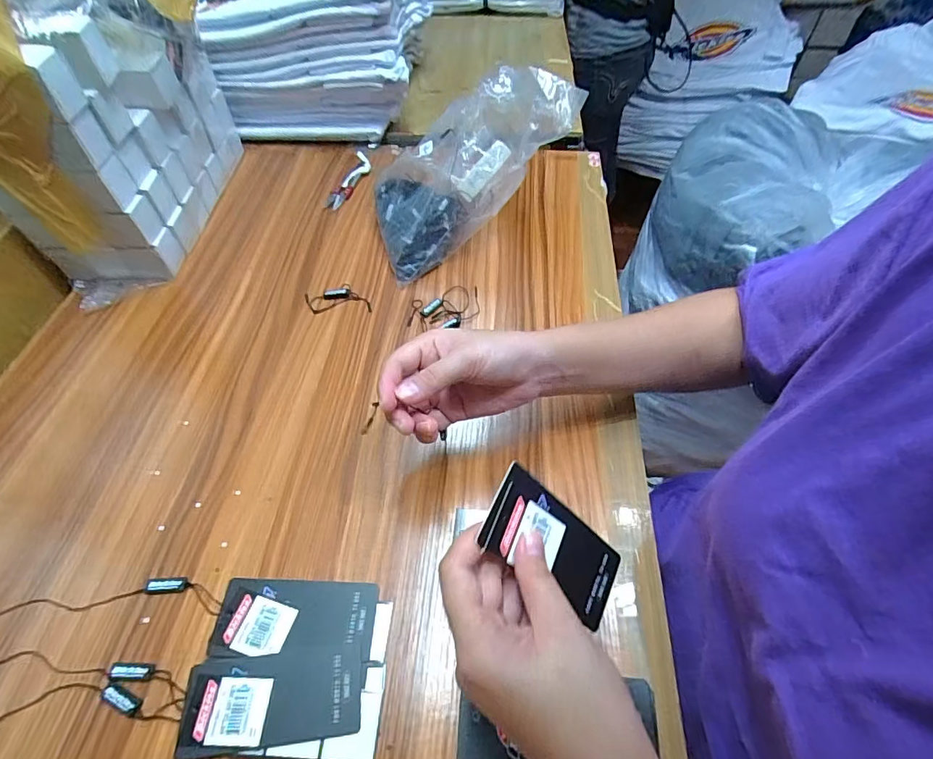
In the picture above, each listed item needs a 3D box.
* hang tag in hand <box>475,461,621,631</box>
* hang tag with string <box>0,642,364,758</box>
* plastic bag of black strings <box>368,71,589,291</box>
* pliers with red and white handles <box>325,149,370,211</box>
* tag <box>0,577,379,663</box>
[{"bbox_3d":[0.051,0.095,0.265,0.008,0.106,0.047,-8,45,54],"label":"hang tag in hand"},{"bbox_3d":[-0.202,0.202,0.295,0.267,0.007,0.054,-2,54,0],"label":"hang tag with string"},{"bbox_3d":[-0.002,-0.239,0.520,0.258,0.106,0.149,-39,53,20],"label":"plastic bag of black strings"},{"bbox_3d":[-0.157,-0.275,0.638,0.033,0.009,0.127,12,55,10],"label":"pliers with red and white handles"},{"bbox_3d":[-0.198,0.163,0.325,0.266,0.005,0.048,1,54,2],"label":"tag"}]

